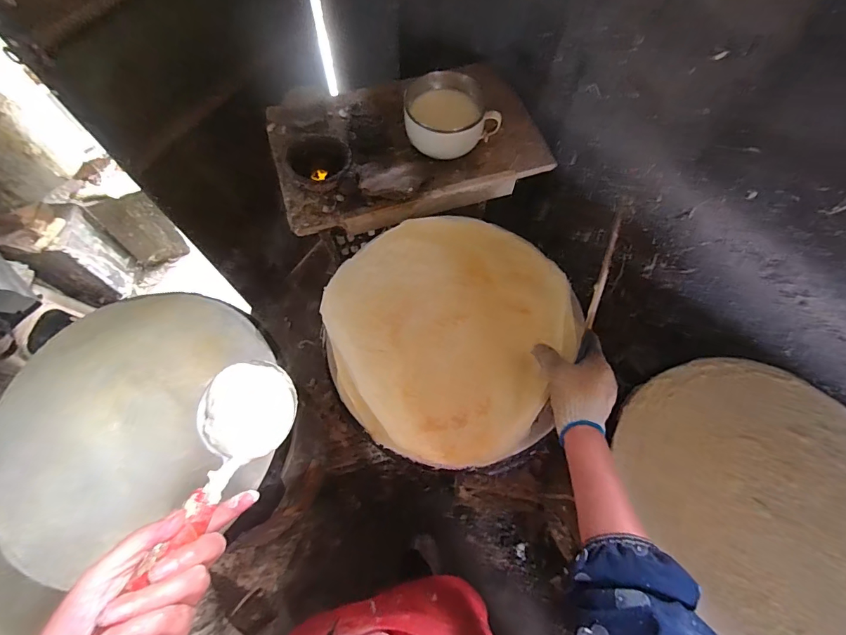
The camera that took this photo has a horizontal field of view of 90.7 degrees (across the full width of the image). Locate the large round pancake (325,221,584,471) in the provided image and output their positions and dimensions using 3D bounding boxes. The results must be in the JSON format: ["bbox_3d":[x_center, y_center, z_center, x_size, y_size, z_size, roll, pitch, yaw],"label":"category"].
[{"bbox_3d":[0.027,0.011,0.615,0.342,0.025,0.351,-1,75,3],"label":"large round pancake"}]

